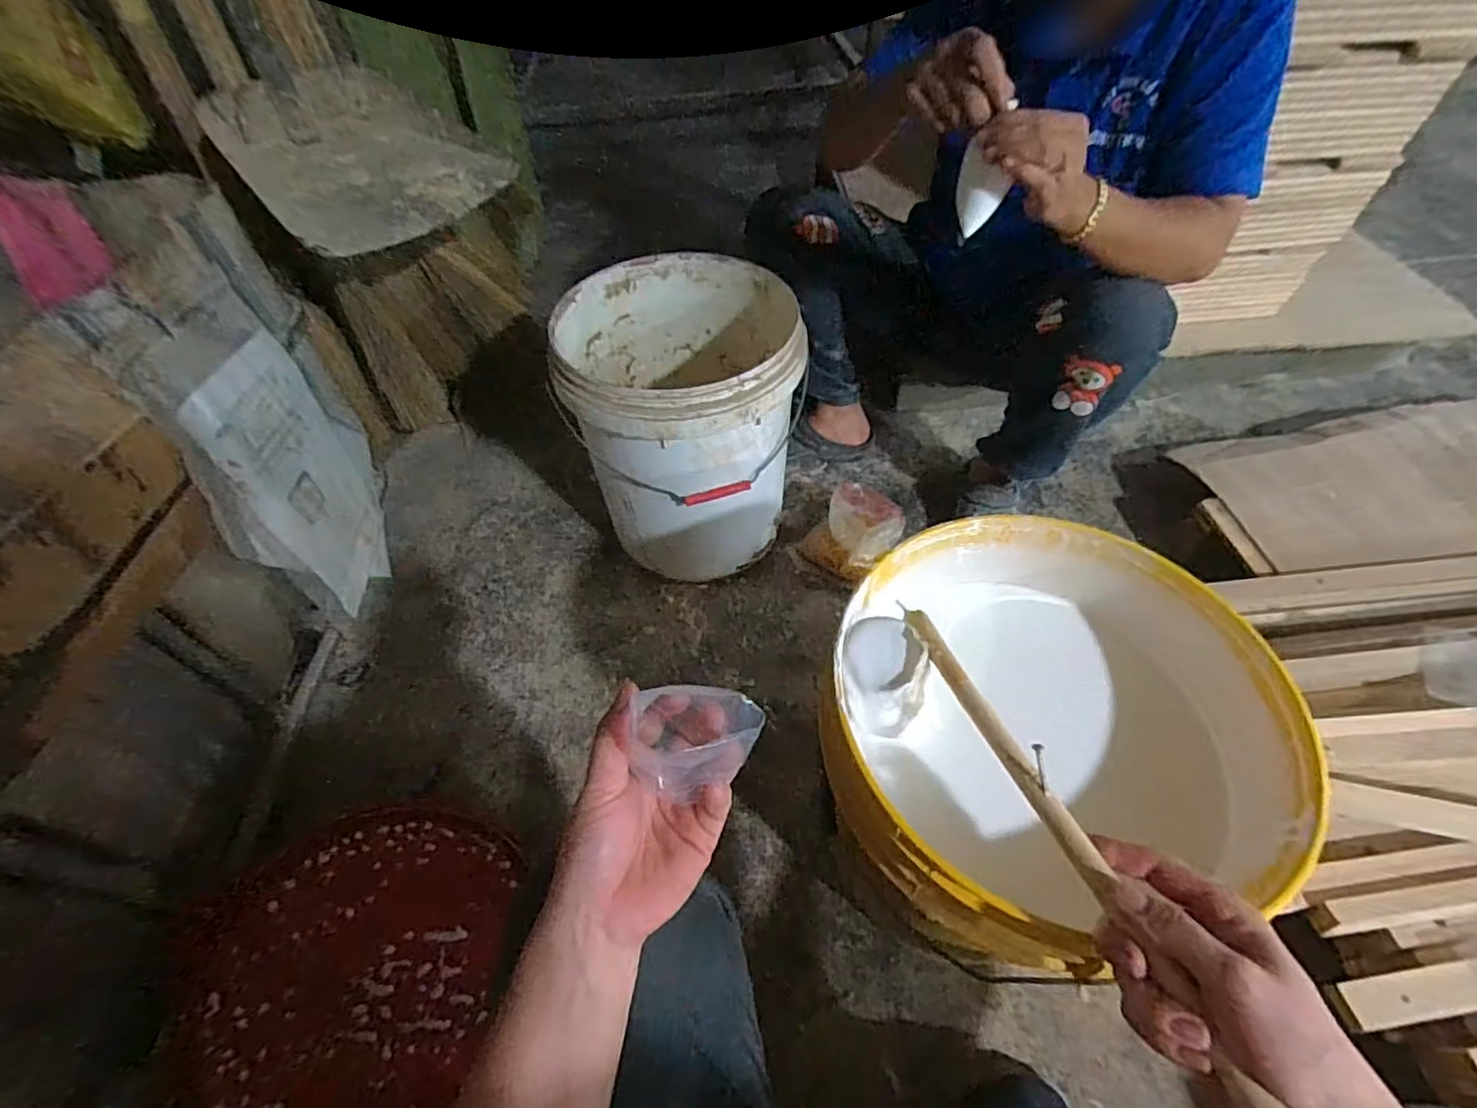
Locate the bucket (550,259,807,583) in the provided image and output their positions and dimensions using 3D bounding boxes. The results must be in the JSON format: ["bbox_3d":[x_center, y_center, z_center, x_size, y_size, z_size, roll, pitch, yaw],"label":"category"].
[{"bbox_3d":[-0.072,-0.171,0.913,0.290,0.364,0.316,-1,51,2],"label":"bucket"}]

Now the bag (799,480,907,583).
[{"bbox_3d":[0.178,-0.026,0.969,0.130,0.077,0.134,33,60,25],"label":"bag"}]

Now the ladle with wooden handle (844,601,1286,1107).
[{"bbox_3d":[0.173,0.158,0.391,0.076,0.061,0.312,-24,43,-16],"label":"ladle with wooden handle"}]

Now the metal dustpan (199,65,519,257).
[{"bbox_3d":[-0.486,-0.526,0.834,0.278,0.118,0.320,32,59,25],"label":"metal dustpan"}]

